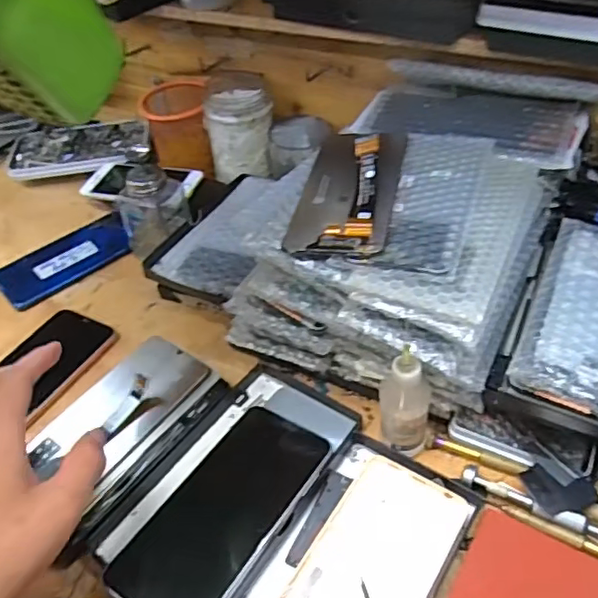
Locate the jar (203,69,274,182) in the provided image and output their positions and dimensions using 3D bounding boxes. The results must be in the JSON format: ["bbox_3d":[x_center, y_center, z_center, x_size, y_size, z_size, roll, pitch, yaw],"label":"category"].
[{"bbox_3d":[-0.067,-0.197,0.687,0.075,0.097,0.082,-3,44,3],"label":"jar"}]

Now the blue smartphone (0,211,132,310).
[{"bbox_3d":[-0.254,-0.047,0.649,0.149,0.013,0.081,-33,50,-25],"label":"blue smartphone"}]

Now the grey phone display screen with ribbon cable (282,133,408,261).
[{"bbox_3d":[0.040,-0.089,0.447,0.069,0.026,0.151,8,47,13],"label":"grey phone display screen with ribbon cable"}]

